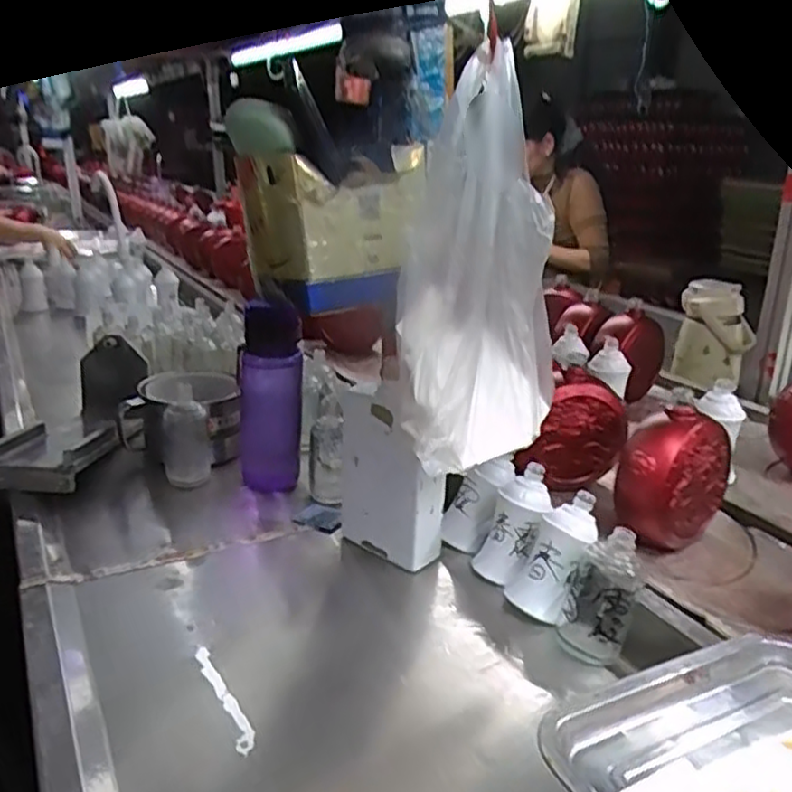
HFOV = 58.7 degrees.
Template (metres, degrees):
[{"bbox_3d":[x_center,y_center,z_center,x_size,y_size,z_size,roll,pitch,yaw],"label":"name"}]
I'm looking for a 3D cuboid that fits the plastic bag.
[{"bbox_3d":[0.066,-0.095,0.567,0.125,0.292,0.139,1,20,1],"label":"plastic bag"}]

